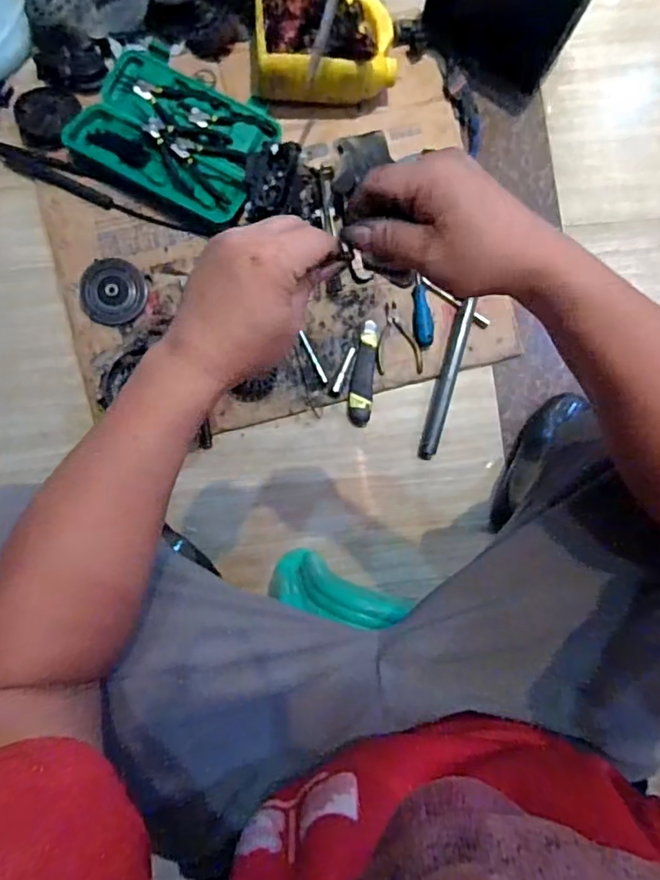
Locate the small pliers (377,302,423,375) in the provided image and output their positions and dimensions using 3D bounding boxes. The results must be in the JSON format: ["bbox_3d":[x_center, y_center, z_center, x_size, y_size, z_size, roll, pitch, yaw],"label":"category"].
[{"bbox_3d":[0.111,-0.167,0.898,0.075,0.010,0.119,-5,86,-3],"label":"small pliers"}]

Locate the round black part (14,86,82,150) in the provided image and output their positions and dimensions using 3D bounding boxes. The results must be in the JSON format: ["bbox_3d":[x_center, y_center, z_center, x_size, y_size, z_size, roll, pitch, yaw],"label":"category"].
[{"bbox_3d":[-0.464,-0.526,0.888,0.102,0.019,0.101,0,85,-3],"label":"round black part"}]

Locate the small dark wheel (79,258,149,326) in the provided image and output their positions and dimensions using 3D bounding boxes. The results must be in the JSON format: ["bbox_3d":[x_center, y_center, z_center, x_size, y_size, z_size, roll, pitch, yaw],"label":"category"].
[{"bbox_3d":[-0.351,-0.238,0.888,0.102,0.022,0.102,0,92,-8],"label":"small dark wheel"}]

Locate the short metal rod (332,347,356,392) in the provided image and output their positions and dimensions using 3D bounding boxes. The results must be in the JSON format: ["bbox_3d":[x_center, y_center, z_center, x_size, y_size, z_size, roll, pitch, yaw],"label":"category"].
[{"bbox_3d":[0.023,-0.113,0.879,0.012,0.004,0.076,23,85,-1],"label":"short metal rod"}]

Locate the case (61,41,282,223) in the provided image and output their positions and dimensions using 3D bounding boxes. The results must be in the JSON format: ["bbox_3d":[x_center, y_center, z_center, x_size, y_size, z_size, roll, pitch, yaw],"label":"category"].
[{"bbox_3d":[-0.251,-0.503,0.894,0.297,0.039,0.224,25,85,-1],"label":"case"}]

